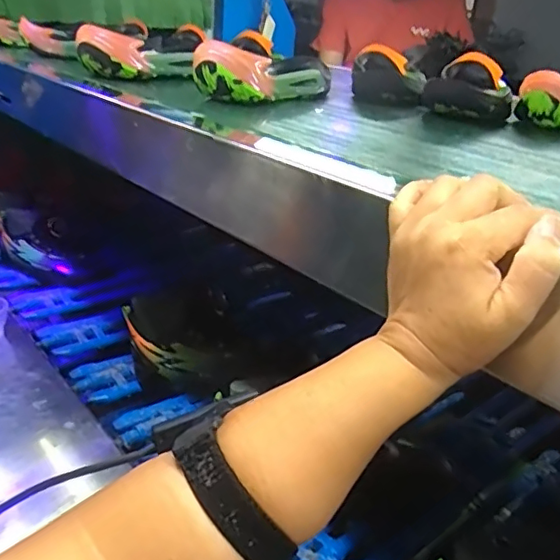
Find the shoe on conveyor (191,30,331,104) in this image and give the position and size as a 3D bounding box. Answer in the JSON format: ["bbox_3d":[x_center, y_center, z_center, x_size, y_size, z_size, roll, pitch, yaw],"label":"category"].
[{"bbox_3d":[-0.014,-0.263,0.707,0.068,0.068,0.226,19,29,26],"label":"shoe on conveyor"}]

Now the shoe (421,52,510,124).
[{"bbox_3d":[0.259,-0.261,0.755,0.098,0.062,0.265,14,27,17],"label":"shoe"}]

